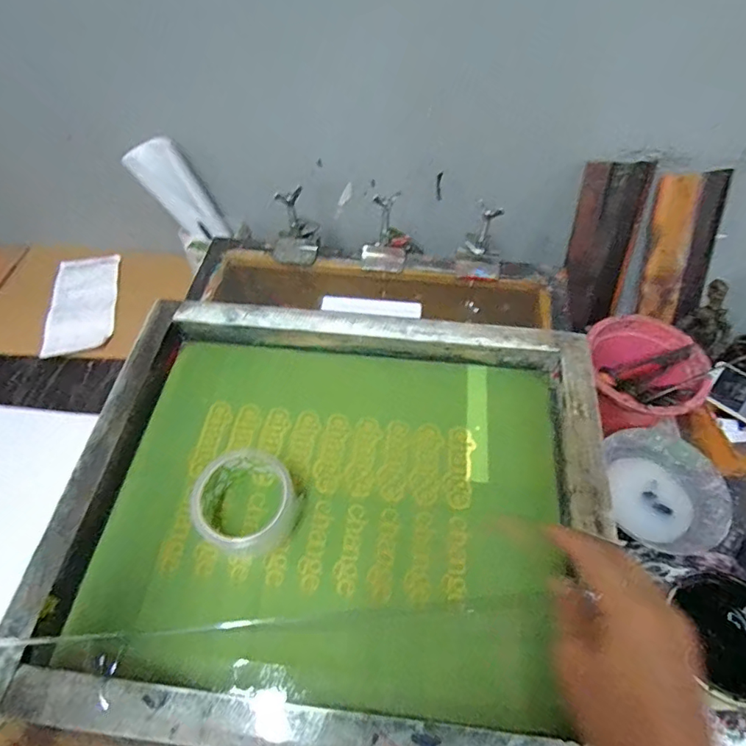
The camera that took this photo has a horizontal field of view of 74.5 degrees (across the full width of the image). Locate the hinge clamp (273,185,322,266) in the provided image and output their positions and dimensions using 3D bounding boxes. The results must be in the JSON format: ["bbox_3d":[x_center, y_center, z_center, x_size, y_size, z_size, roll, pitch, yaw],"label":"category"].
[{"bbox_3d":[-0.107,-0.197,0.669,0.067,0.099,0.056,-8,57,-6],"label":"hinge clamp"}]

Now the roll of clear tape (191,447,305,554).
[{"bbox_3d":[-0.119,0.121,0.477,0.093,0.049,0.102,0,56,0],"label":"roll of clear tape"}]

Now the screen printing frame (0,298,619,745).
[{"bbox_3d":[-0.034,0.127,0.477,0.494,0.050,0.444,7,56,4],"label":"screen printing frame"}]

